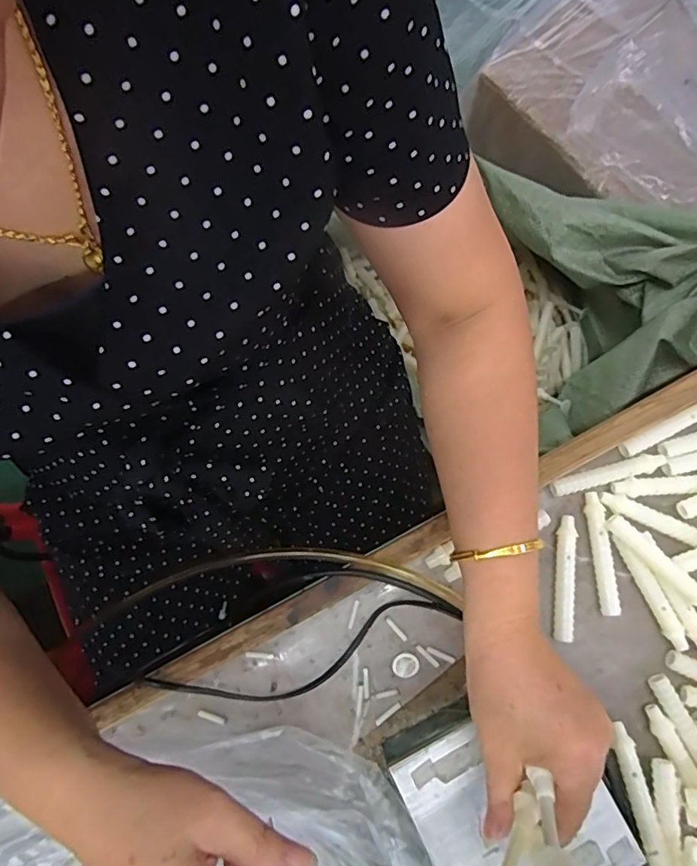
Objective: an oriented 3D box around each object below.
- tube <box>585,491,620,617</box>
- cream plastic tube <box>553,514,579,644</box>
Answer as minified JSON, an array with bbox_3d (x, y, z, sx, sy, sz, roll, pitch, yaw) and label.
[{"bbox_3d":[0.198,0.094,0.412,0.013,0.014,0.093,-2,76,0],"label":"tube"},{"bbox_3d":[0.167,0.112,0.407,0.015,0.011,0.093,8,76,3],"label":"cream plastic tube"}]

